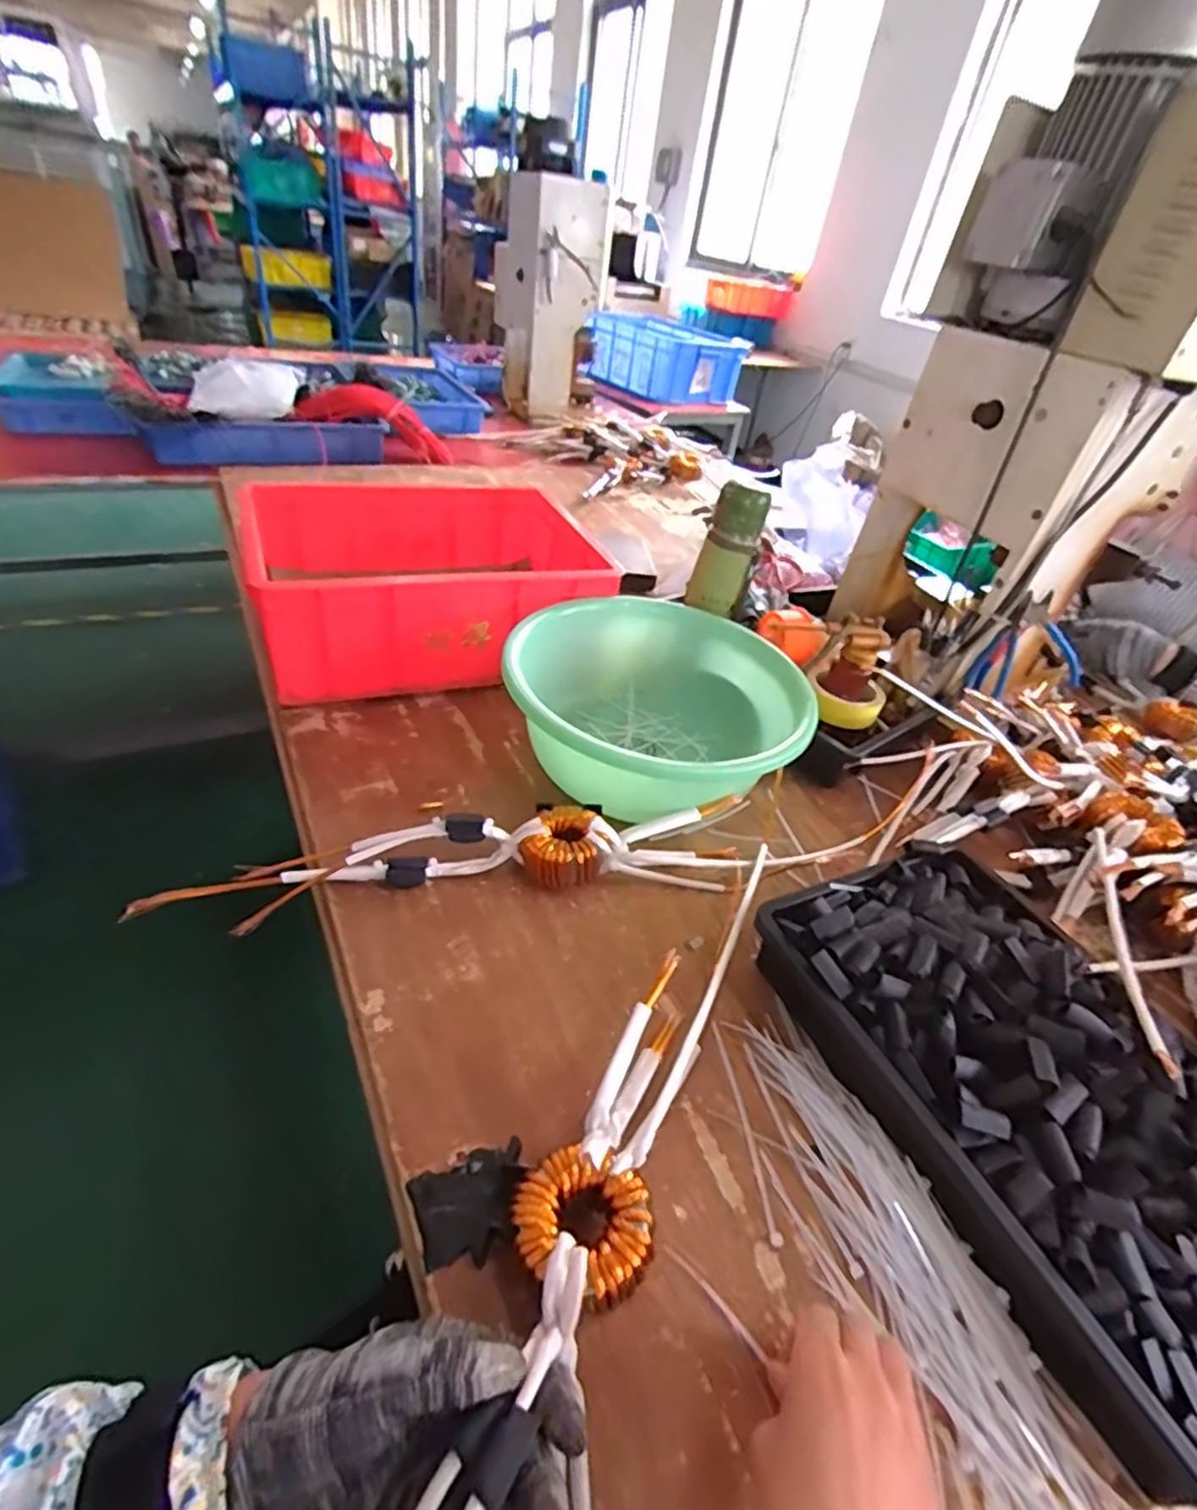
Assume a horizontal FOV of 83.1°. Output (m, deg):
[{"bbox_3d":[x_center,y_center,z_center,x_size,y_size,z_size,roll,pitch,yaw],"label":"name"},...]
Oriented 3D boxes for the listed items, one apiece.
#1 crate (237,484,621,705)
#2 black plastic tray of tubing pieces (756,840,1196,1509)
[{"bbox_3d":[-0.203,-0.218,0.860,0.427,0.146,0.302,-10,42,-25],"label":"crate"},{"bbox_3d":[0.302,0.216,0.461,0.237,0.073,0.362,-11,43,-25],"label":"black plastic tray of tubing pieces"}]

